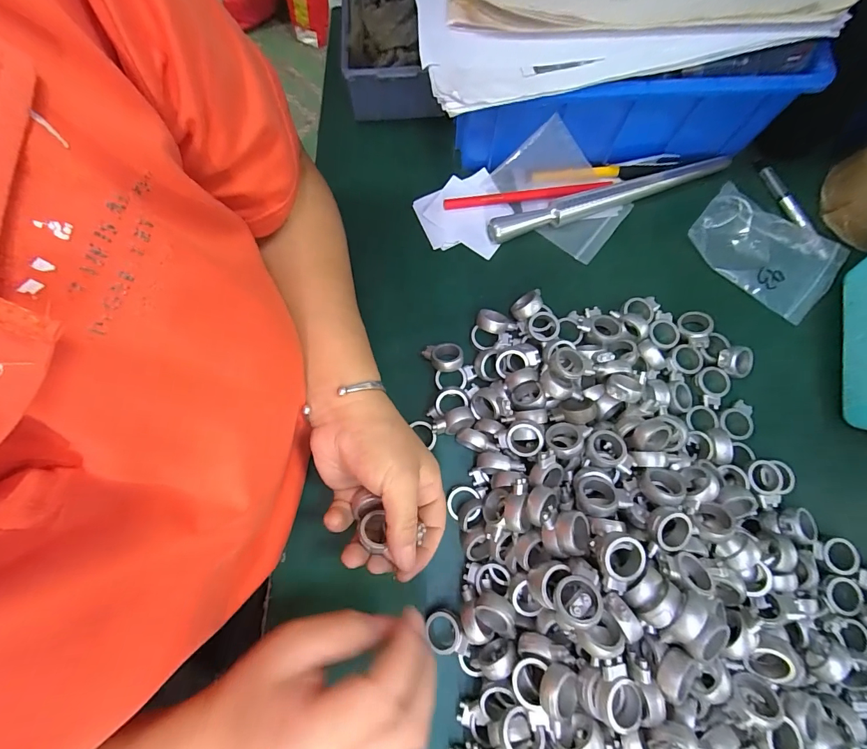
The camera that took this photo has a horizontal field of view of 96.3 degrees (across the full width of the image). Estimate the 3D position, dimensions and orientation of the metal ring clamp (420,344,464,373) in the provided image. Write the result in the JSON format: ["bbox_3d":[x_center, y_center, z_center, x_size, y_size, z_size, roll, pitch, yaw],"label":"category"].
[{"bbox_3d":[0.007,-0.015,0.318,0.033,0.016,0.025,6,76,2],"label":"metal ring clamp"}]

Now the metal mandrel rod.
[{"bbox_3d":[0.160,-0.161,0.352,0.230,0.021,0.017,-18,76,-4],"label":"metal mandrel rod"}]

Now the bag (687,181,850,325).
[{"bbox_3d":[0.290,-0.109,0.340,0.118,0.011,0.079,37,79,10],"label":"bag"}]

